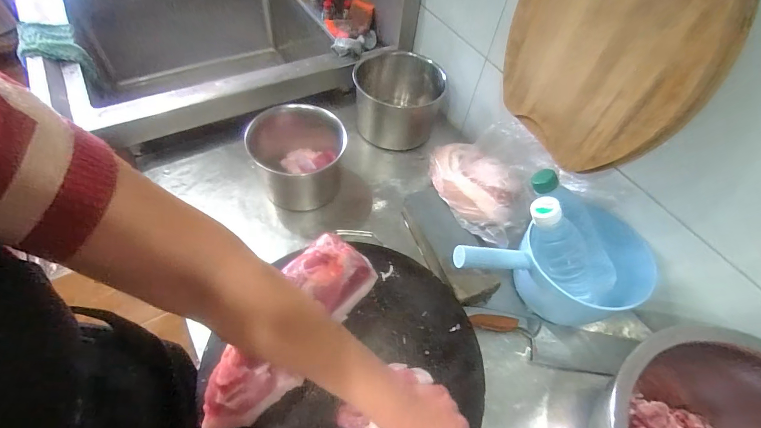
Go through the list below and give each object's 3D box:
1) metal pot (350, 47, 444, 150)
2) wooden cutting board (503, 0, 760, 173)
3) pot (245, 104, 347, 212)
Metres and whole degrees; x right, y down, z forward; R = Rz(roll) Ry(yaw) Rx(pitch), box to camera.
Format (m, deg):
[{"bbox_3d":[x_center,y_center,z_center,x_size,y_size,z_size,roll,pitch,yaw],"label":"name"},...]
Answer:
[{"bbox_3d":[0.031,-0.230,0.745,0.166,0.131,0.158,6,55,-1],"label":"metal pot"},{"bbox_3d":[0.244,-0.192,0.428,0.035,0.259,0.244,-23,60,-20],"label":"wooden cutting board"},{"bbox_3d":[-0.139,-0.107,0.656,0.166,0.112,0.171,3,55,-4],"label":"pot"}]

